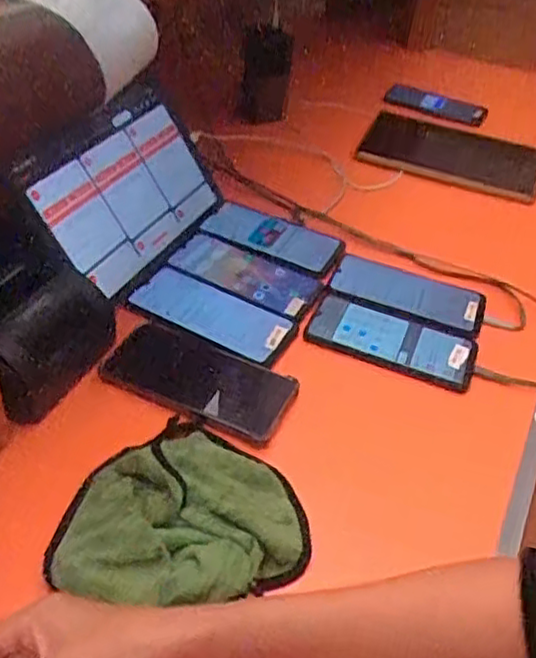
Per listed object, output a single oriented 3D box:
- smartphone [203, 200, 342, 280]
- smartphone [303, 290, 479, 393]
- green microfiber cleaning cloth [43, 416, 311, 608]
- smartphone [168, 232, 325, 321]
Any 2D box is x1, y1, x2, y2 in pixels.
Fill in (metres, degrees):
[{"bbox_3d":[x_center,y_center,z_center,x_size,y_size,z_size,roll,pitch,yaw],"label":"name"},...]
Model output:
[{"bbox_3d":[0.007,-0.109,0.788,0.153,0.011,0.081,21,43,17],"label":"smartphone"},{"bbox_3d":[0.122,0.006,0.673,0.163,0.017,0.077,18,42,13],"label":"smartphone"},{"bbox_3d":[-0.058,0.130,0.508,0.172,0.028,0.156,6,41,0],"label":"green microfiber cleaning cloth"},{"bbox_3d":[-0.021,-0.064,0.732,0.158,0.013,0.083,21,43,17],"label":"smartphone"}]

